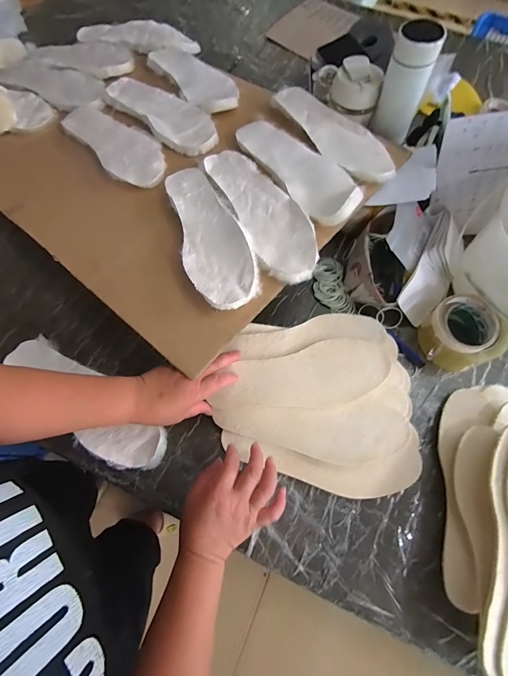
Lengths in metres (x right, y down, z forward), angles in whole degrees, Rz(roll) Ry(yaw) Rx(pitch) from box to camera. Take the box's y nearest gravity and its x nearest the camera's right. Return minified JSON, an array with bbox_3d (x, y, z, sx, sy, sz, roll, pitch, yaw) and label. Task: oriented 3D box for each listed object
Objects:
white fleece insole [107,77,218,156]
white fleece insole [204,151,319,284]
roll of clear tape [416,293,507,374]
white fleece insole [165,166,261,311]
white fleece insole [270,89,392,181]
[{"bbox_3d":[-0.176,-0.426,0.617,0.289,0.015,0.085,42,83,20],"label":"white fleece insole"},{"bbox_3d":[0.012,-0.196,0.492,0.084,0.028,0.269,-24,71,-8],"label":"white fleece insole"},{"bbox_3d":[0.315,-0.006,0.506,0.103,0.077,0.097,0,70,0],"label":"roll of clear tape"},{"bbox_3d":[-0.072,-0.157,0.484,0.091,0.014,0.270,-24,66,-5],"label":"white fleece insole"},{"bbox_3d":[0.130,-0.345,0.547,0.084,0.017,0.271,-33,69,-7],"label":"white fleece insole"}]

